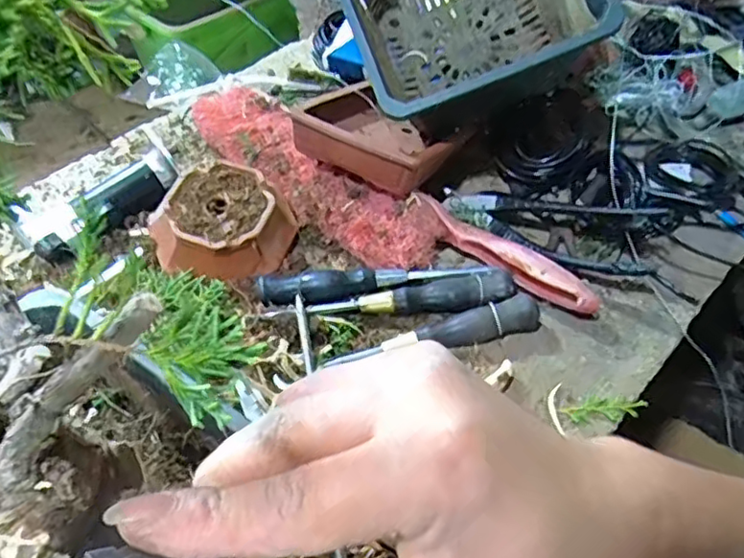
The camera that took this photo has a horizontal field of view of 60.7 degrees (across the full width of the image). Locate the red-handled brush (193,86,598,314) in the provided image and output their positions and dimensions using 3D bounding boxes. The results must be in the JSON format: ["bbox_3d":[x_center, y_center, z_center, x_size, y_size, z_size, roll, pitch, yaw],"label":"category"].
[{"bbox_3d":[-0.009,-0.064,0.494,0.366,0.031,0.079,30,57,24],"label":"red-handled brush"}]

